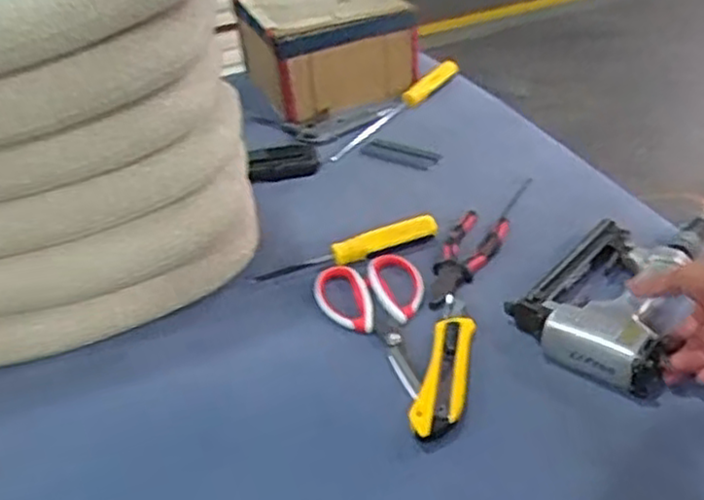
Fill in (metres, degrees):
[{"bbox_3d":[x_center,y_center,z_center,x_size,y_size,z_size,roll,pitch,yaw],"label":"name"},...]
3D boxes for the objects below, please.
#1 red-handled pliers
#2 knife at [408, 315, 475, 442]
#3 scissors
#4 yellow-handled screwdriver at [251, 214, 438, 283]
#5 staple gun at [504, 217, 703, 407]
[{"bbox_3d":[0.113,0.009,0.741,0.053,0.012,0.155,16,42,27],"label":"red-handled pliers"},{"bbox_3d":[0.078,0.103,0.610,0.039,0.014,0.136,4,38,14],"label":"knife"},{"bbox_3d":[0.025,0.066,0.678,0.102,0.012,0.184,-10,37,-5],"label":"scissors"},{"bbox_3d":[-0.004,0.001,0.756,0.198,0.029,0.024,-15,38,-11],"label":"yellow-handled screwdriver"},{"bbox_3d":[0.254,0.028,0.671,0.132,0.043,0.232,22,45,33],"label":"staple gun"}]

